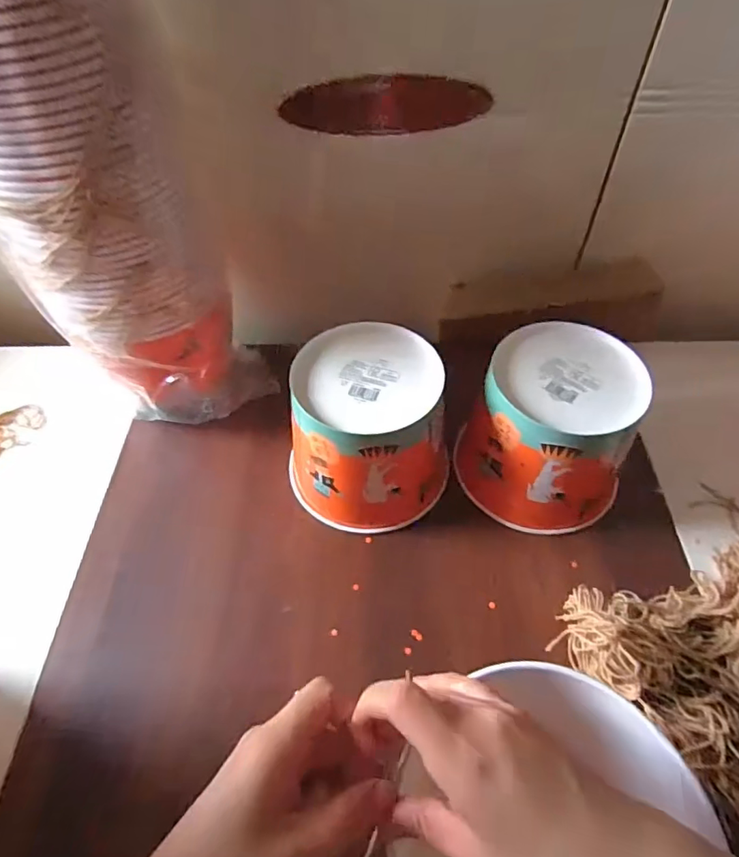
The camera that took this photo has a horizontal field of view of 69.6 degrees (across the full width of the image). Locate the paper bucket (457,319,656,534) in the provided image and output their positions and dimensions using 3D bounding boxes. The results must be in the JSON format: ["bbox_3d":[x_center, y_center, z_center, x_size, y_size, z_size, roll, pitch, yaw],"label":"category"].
[{"bbox_3d":[0.165,0.009,0.490,0.132,0.146,0.131,-1,52,1],"label":"paper bucket"}]

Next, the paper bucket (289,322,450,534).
[{"bbox_3d":[-0.004,0.005,0.499,0.136,0.140,0.140,-1,52,1],"label":"paper bucket"}]

